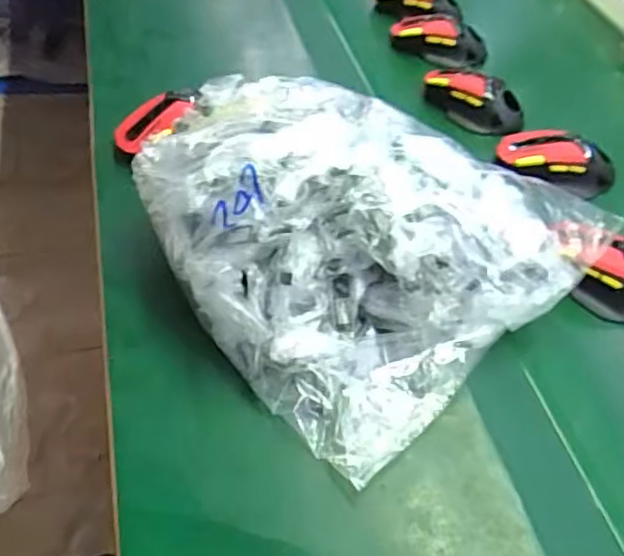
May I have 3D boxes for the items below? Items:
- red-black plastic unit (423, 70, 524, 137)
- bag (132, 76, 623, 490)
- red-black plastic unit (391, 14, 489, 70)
[{"bbox_3d":[0.171,-0.191,0.665,0.111,0.050,0.032,29,52,20],"label":"red-black plastic unit"},{"bbox_3d":[0.027,-0.048,0.489,0.268,0.117,0.307,-33,59,-29],"label":"bag"},{"bbox_3d":[0.155,-0.291,0.756,0.120,0.040,0.051,29,52,19],"label":"red-black plastic unit"}]

